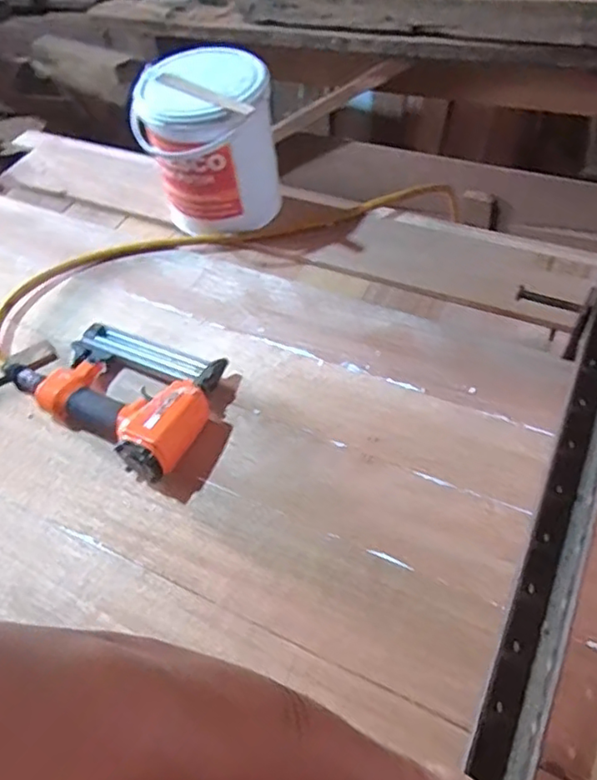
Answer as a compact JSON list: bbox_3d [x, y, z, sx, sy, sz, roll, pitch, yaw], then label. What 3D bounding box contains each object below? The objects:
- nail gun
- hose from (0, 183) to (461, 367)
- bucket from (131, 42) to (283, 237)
[{"bbox_3d":[-0.220,-0.017,0.746,0.269,0.059,0.161,29,60,25],"label":"nail gun"},{"bbox_3d":[-0.103,-0.217,0.900,0.704,0.034,0.176,-19,53,-10],"label":"hose"},{"bbox_3d":[-0.127,-0.344,0.885,0.180,0.219,0.169,-12,52,-4],"label":"bucket"}]

